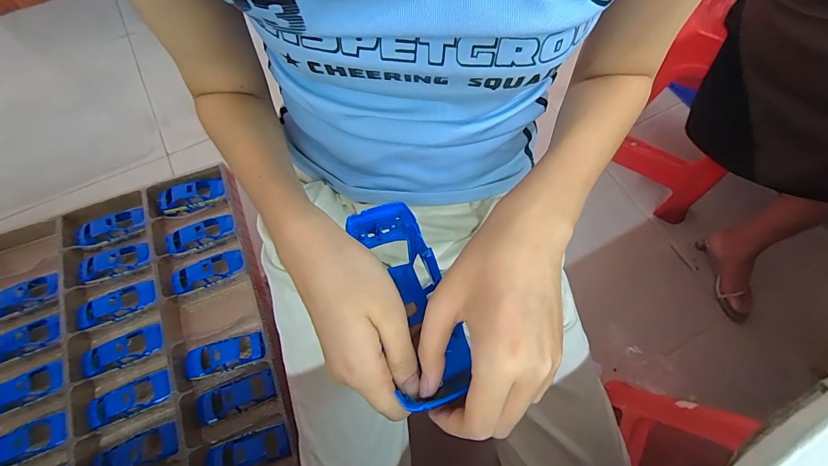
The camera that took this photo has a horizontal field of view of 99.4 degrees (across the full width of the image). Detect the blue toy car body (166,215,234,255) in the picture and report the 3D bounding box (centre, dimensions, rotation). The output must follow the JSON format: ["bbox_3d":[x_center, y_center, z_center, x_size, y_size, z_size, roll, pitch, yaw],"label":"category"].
[{"bbox_3d":[-0.404,0.001,0.666,0.125,0.030,0.053,-21,69,-9],"label":"blue toy car body"}]

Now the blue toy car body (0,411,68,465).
[{"bbox_3d":[-0.588,0.315,0.534,0.114,0.022,0.049,-22,69,-10],"label":"blue toy car body"}]

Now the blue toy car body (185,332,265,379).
[{"bbox_3d":[-0.314,0.203,0.585,0.129,0.025,0.050,-16,69,-8],"label":"blue toy car body"}]

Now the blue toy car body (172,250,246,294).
[{"bbox_3d":[-0.374,0.071,0.640,0.123,0.022,0.050,-21,69,-9],"label":"blue toy car body"}]

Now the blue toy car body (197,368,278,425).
[{"bbox_3d":[-0.291,0.265,0.564,0.139,0.032,0.044,-24,73,4],"label":"blue toy car body"}]

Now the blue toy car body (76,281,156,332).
[{"bbox_3d":[-0.516,0.122,0.612,0.112,0.025,0.049,-25,70,-11],"label":"blue toy car body"}]

